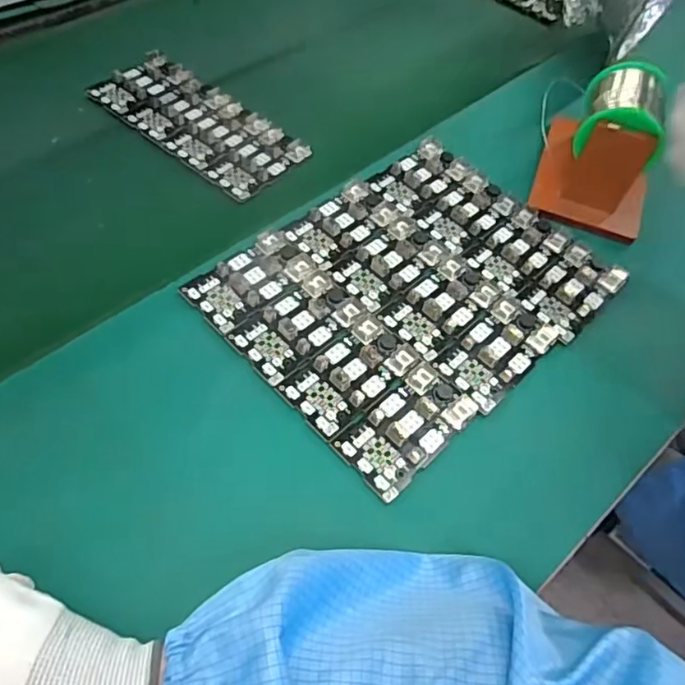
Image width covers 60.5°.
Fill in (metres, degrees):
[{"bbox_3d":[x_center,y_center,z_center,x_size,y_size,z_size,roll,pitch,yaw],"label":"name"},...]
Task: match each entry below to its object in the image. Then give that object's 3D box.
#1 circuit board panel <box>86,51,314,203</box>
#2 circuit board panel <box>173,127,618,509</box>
[{"bbox_3d":[-0.147,-0.222,0.590,0.226,0.017,0.097,38,63,16],"label":"circuit board panel"},{"bbox_3d":[0.057,-0.049,0.475,0.287,0.014,0.222,-38,65,-22],"label":"circuit board panel"}]

